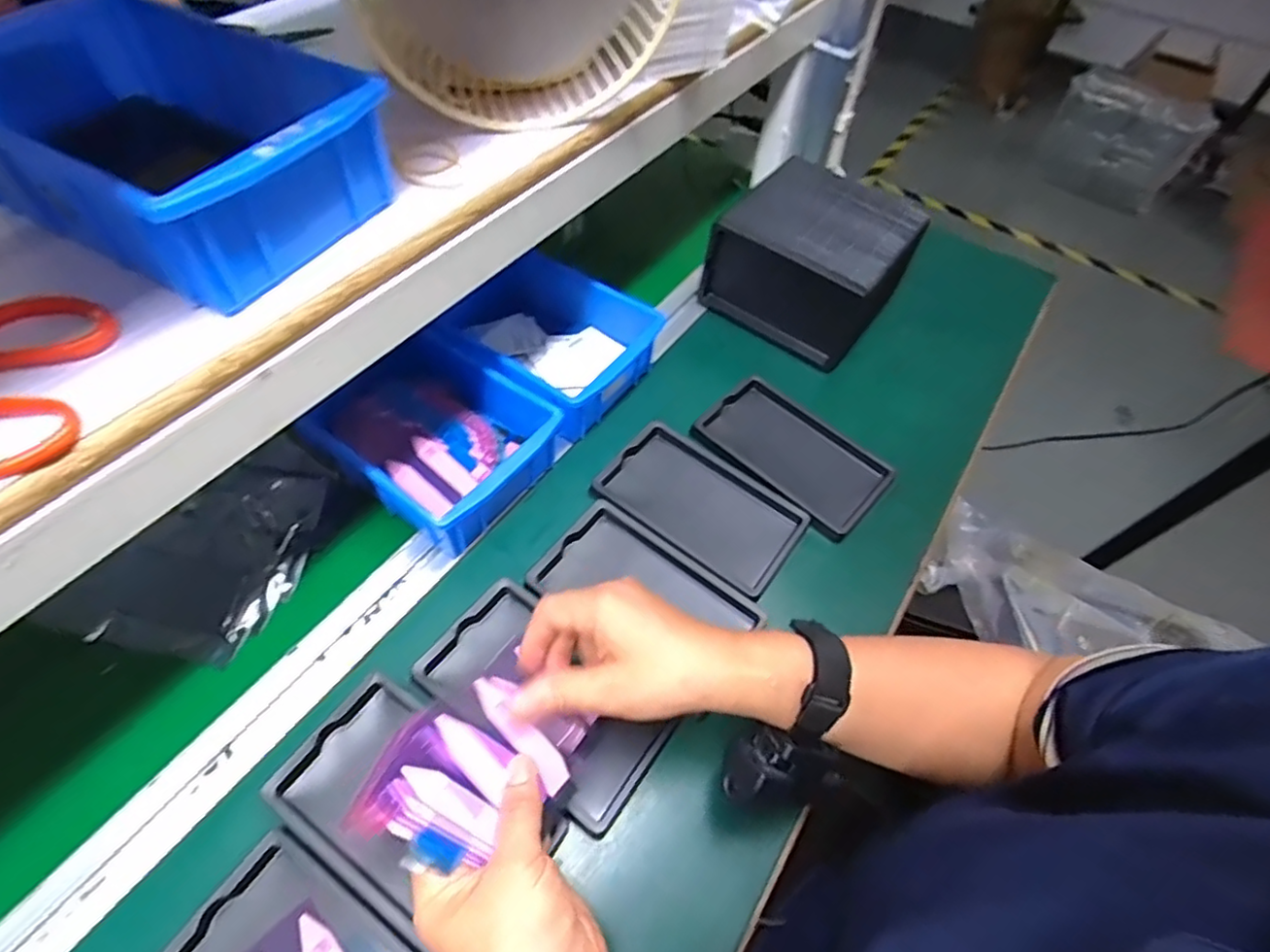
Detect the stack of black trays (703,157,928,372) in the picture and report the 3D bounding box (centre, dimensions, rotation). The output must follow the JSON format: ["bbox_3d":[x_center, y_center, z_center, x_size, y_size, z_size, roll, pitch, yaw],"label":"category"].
[{"bbox_3d":[0.184,-0.227,0.653,0.168,0.105,0.165,31,59,17],"label":"stack of black trays"}]

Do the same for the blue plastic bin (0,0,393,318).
[{"bbox_3d":[-0.239,-0.167,0.329,0.200,0.080,0.125,26,58,14],"label":"blue plastic bin"}]

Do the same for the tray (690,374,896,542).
[{"bbox_3d":[0.140,-0.019,0.568,0.158,0.023,0.099,38,61,21],"label":"tray"}]

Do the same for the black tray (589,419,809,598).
[{"bbox_3d":[0.052,0.025,0.526,0.159,0.023,0.096,33,60,18],"label":"black tray"}]

